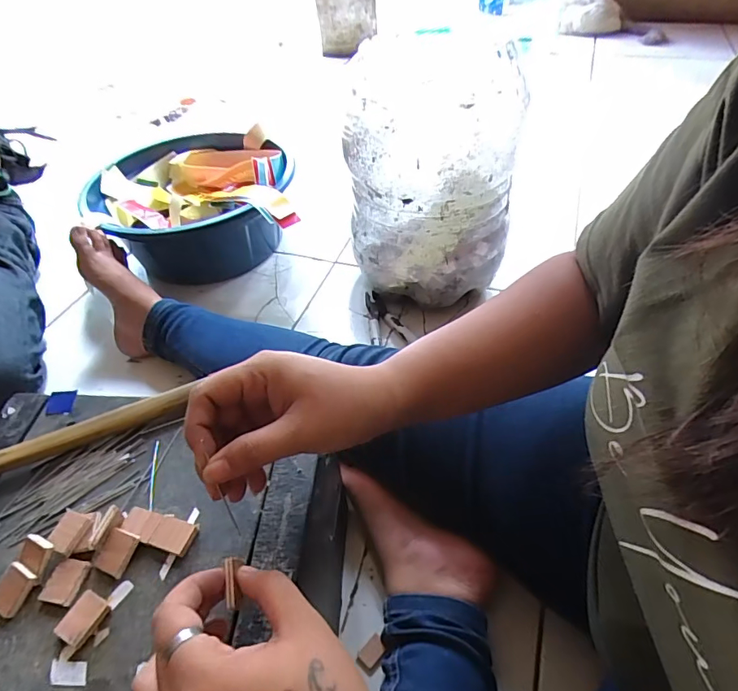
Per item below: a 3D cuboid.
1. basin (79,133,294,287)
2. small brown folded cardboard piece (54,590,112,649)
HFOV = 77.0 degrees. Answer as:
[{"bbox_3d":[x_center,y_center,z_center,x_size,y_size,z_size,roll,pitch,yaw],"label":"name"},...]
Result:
[{"bbox_3d":[-0.312,-0.261,0.850,0.325,0.156,0.352,-2,47,3],"label":"basin"},{"bbox_3d":[-0.167,0.159,0.271,0.020,0.004,0.025,17,51,20],"label":"small brown folded cardboard piece"}]

